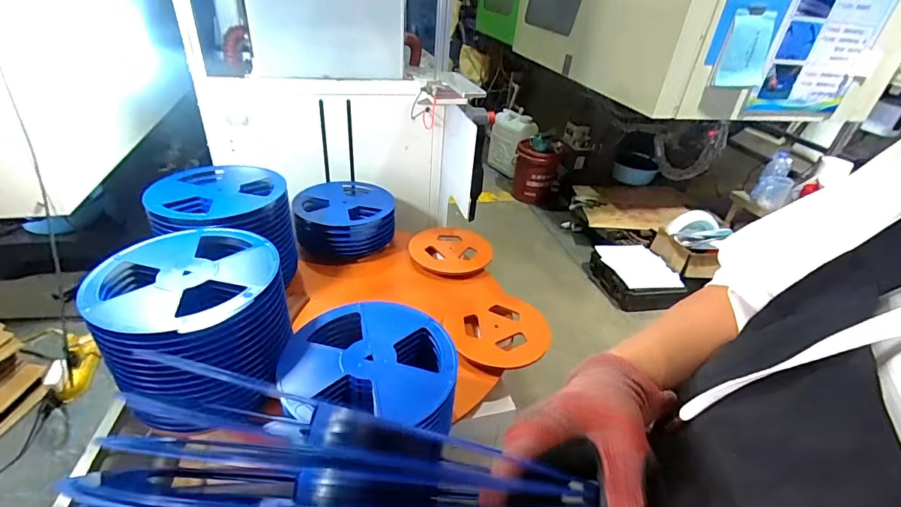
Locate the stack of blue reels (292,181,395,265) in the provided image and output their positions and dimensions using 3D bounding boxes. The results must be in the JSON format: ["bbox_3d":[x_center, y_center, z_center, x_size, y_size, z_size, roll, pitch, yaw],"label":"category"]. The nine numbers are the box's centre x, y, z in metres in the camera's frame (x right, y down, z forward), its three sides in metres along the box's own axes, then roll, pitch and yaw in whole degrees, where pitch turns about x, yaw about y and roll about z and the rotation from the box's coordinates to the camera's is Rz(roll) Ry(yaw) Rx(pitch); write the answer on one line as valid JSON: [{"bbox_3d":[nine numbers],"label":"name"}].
[{"bbox_3d":[-0.355,-0.114,1.461,0.320,0.147,0.315,-6,35,-17],"label":"stack of blue reels"}]

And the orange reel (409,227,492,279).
[{"bbox_3d":[0.001,-0.011,1.441,0.271,0.028,0.255,8,34,4],"label":"orange reel"}]

